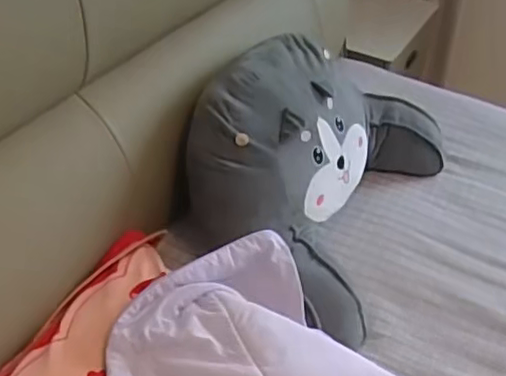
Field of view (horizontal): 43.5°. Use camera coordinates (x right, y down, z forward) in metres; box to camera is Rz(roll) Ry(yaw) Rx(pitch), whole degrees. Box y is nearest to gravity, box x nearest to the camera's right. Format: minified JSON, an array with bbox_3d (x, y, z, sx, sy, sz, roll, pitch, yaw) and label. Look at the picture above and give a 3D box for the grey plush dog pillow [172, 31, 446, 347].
[{"bbox_3d":[0.126,-0.061,1.137,0.364,0.272,0.609,20,43,18],"label":"grey plush dog pillow"}]

